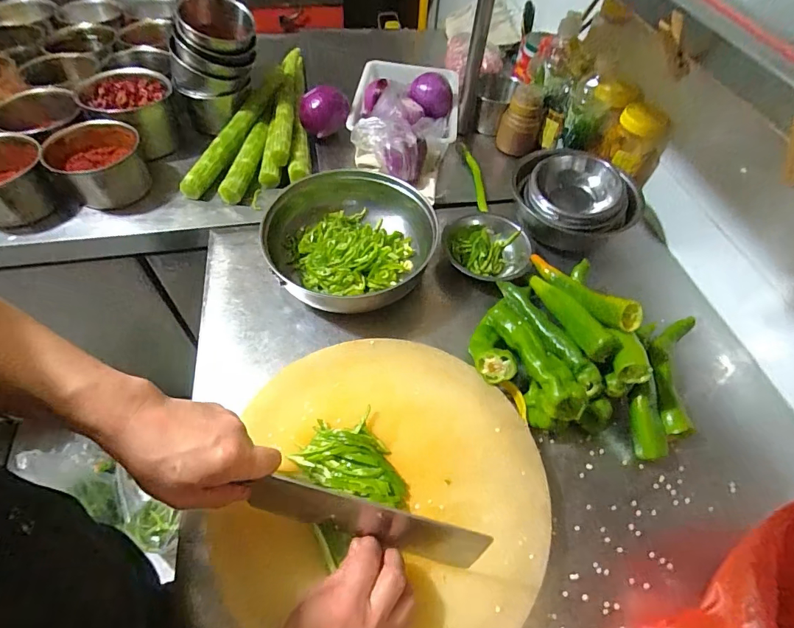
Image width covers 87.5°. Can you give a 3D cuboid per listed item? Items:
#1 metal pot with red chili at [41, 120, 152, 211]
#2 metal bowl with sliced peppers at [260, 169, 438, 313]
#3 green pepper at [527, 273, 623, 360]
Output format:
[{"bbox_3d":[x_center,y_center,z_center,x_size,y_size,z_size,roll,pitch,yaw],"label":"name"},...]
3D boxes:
[{"bbox_3d":[-0.530,-0.265,0.745,0.145,0.091,0.124,-23,59,-19],"label":"metal pot with red chili"},{"bbox_3d":[-0.081,-0.114,0.657,0.238,0.077,0.254,2,55,-2],"label":"metal bowl with sliced peppers"},{"bbox_3d":[0.236,-0.003,0.576,0.034,0.032,0.183,-9,36,-10],"label":"green pepper"}]

